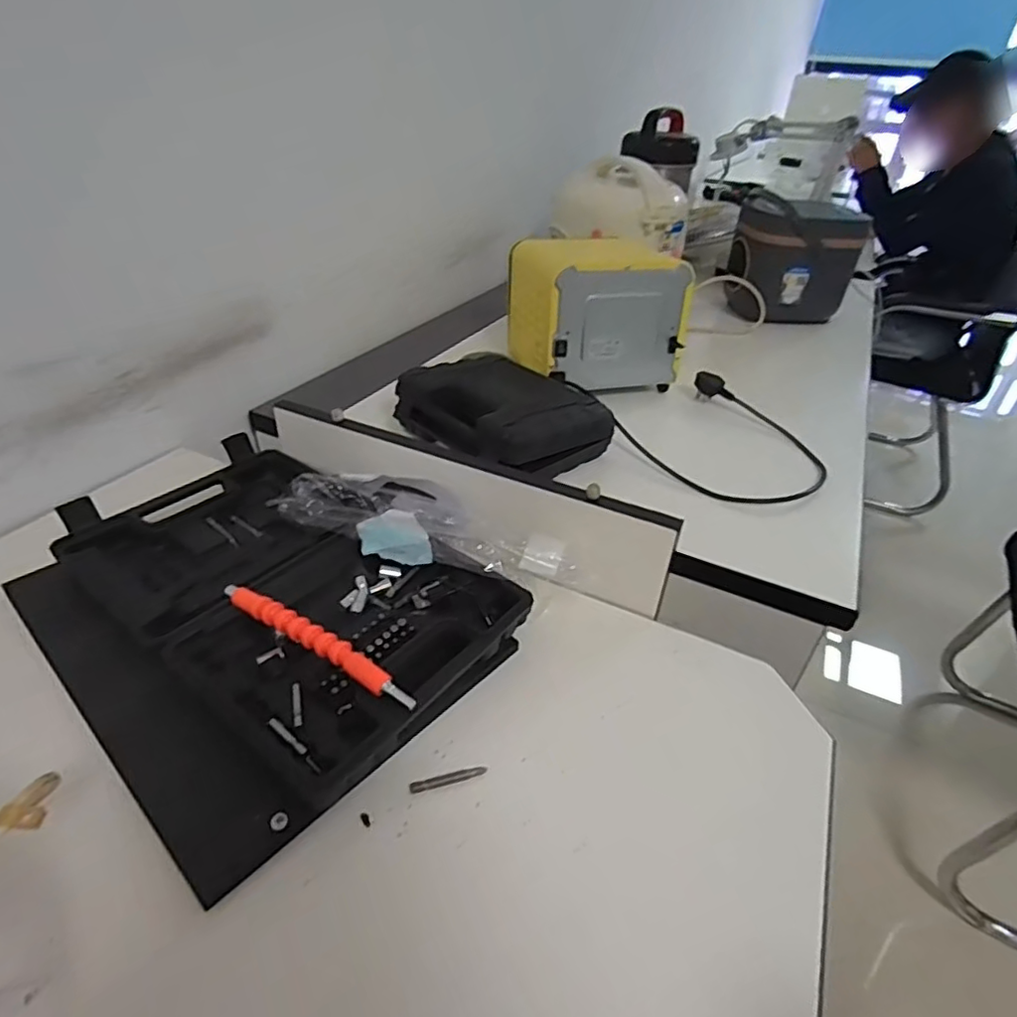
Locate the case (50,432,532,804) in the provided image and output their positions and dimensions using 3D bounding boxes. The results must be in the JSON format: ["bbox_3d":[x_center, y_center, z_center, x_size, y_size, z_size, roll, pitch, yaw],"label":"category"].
[{"bbox_3d":[-0.182,0.052,0.474,0.348,0.047,0.224,28,43,28],"label":"case"}]

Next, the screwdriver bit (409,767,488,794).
[{"bbox_3d":[-0.037,0.169,0.376,0.048,0.004,0.007,-6,39,-16],"label":"screwdriver bit"}]

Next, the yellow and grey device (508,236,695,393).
[{"bbox_3d":[0.115,-0.276,0.824,0.185,0.155,0.201,-6,38,-14],"label":"yellow and grey device"}]

